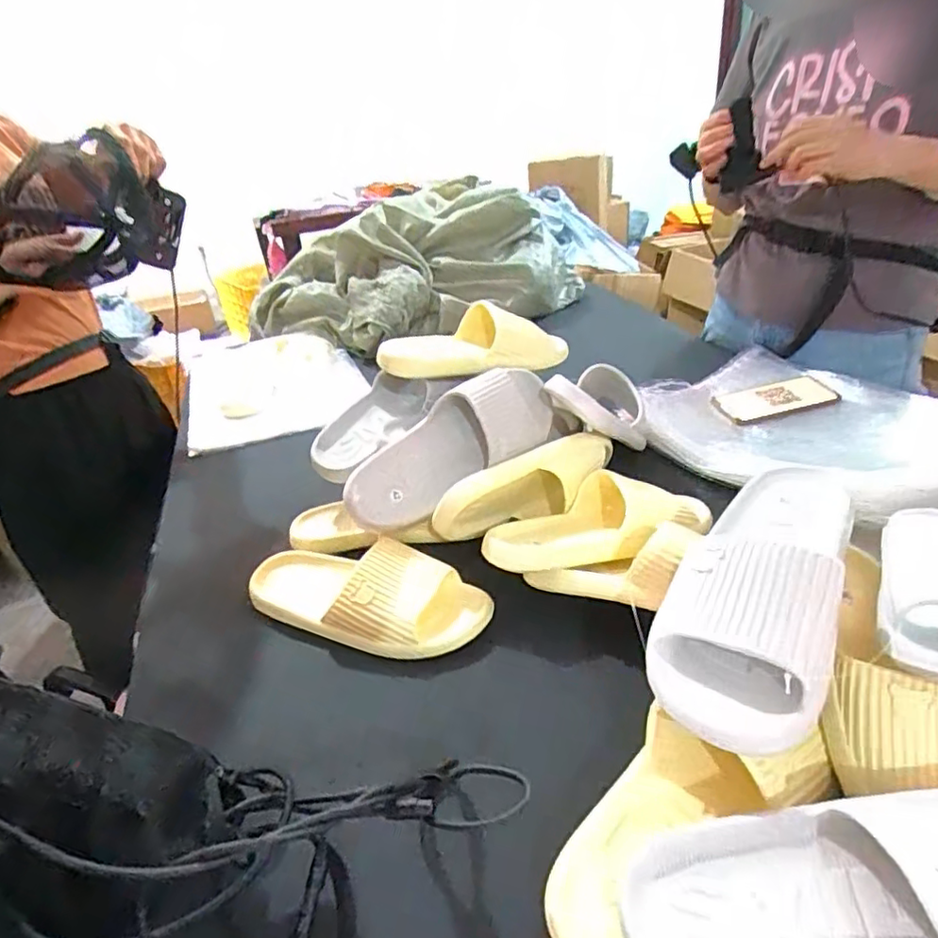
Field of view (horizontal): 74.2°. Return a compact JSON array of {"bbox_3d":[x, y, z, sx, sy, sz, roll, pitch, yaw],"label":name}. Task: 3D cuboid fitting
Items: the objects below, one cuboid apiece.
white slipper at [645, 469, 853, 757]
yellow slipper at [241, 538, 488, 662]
[{"bbox_3d":[0.210,0.066,0.452,0.108,0.067,0.276,12,36,29],"label":"white slipper"},{"bbox_3d":[-0.111,0.127,0.634,0.261,0.063,0.104,9,34,25],"label":"yellow slipper"}]

